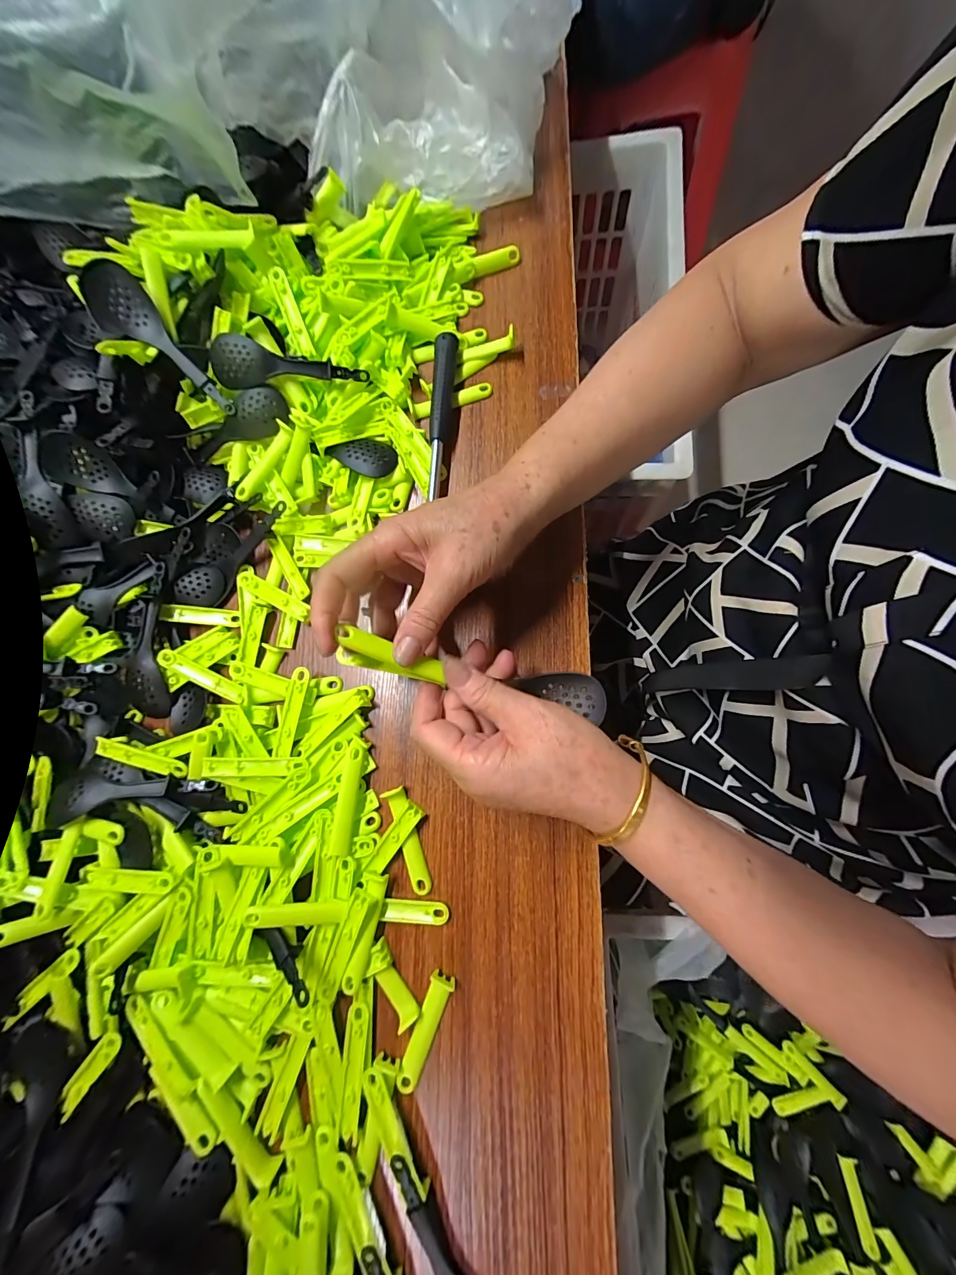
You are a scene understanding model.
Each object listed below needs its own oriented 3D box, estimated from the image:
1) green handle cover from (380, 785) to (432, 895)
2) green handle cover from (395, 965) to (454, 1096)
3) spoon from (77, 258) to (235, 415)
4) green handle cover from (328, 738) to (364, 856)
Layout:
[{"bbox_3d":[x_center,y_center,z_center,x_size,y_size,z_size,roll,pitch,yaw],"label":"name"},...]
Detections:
[{"bbox_3d":[-0.051,0.149,0.296,0.016,0.006,0.075,-23,78,1],"label":"green handle cover"},{"bbox_3d":[-0.036,0.266,0.270,0.016,0.011,0.073,20,82,10],"label":"green handle cover"},{"bbox_3d":[-0.257,-0.240,0.330,0.133,0.012,0.044,44,82,-15],"label":"spoon"},{"bbox_3d":[-0.097,0.118,0.300,0.013,0.008,0.079,3,80,7],"label":"green handle cover"}]

